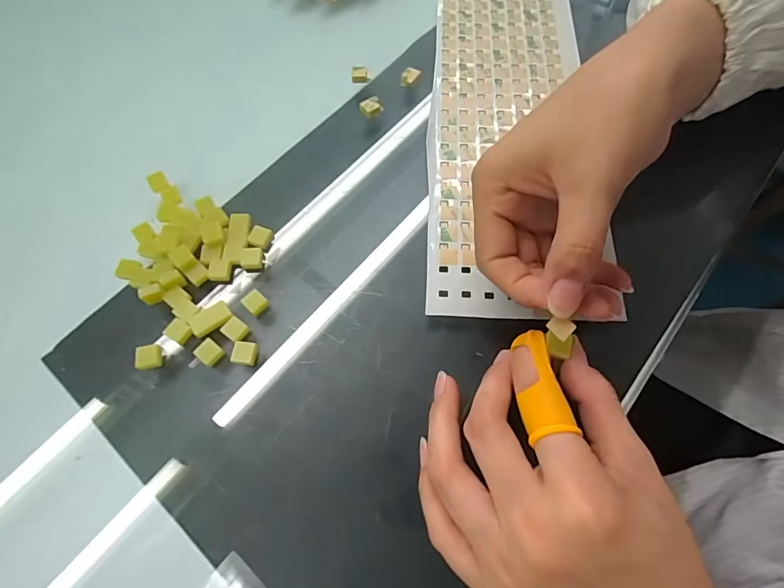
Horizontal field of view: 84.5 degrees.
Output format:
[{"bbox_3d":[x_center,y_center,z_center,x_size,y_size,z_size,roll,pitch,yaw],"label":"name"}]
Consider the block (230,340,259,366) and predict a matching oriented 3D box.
[{"bbox_3d":[-0.073,0.029,0.213,0.012,0.004,0.011,8,65,5],"label":"block"}]

